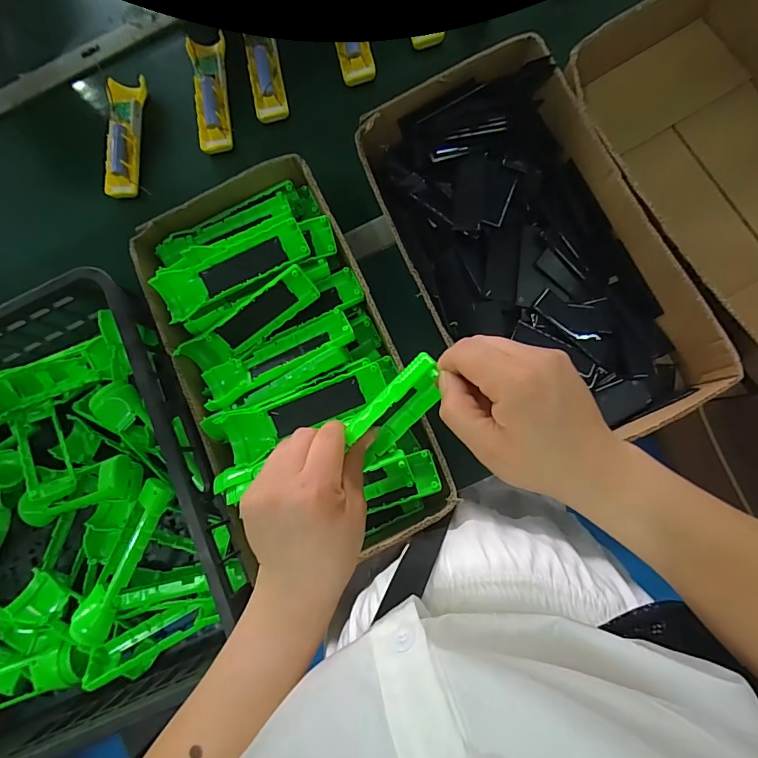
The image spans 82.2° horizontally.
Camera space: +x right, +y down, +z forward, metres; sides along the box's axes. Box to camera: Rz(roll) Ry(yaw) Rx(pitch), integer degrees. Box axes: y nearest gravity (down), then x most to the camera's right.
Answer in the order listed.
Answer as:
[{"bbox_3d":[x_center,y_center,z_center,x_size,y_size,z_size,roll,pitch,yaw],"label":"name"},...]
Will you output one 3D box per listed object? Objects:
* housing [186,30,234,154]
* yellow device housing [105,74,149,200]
[{"bbox_3d":[-0.231,-0.393,0.595,0.046,0.027,0.161,-6,82,5],"label":"housing"},{"bbox_3d":[-0.352,-0.334,0.602,0.041,0.025,0.163,1,82,6],"label":"yellow device housing"}]

